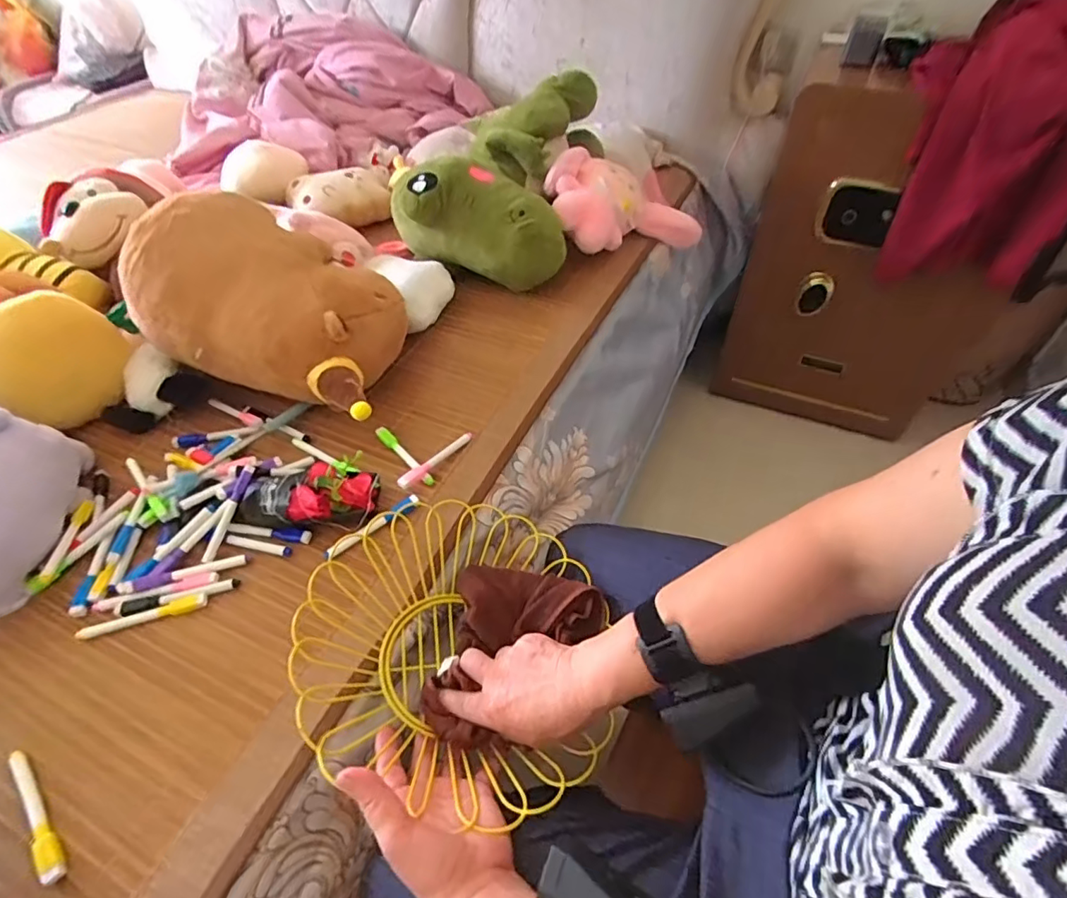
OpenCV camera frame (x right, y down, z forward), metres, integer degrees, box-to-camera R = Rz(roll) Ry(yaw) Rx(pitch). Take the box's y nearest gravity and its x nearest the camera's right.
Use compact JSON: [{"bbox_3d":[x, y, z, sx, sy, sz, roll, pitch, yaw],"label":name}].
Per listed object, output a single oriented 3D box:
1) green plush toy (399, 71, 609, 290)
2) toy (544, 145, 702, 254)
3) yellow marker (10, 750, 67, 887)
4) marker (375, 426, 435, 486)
[{"bbox_3d":[-0.050,-0.482,0.957,0.271,0.191,0.407,10,50,11],"label":"green plush toy"},{"bbox_3d":[0.166,-0.430,0.985,0.300,0.124,0.135,3,45,-27],"label":"toy"},{"bbox_3d":[-0.383,0.280,0.414,0.112,0.009,0.016,35,59,28],"label":"yellow marker"},{"bbox_3d":[-0.156,0.006,0.659,0.014,0.012,0.114,-36,57,-25],"label":"marker"}]

